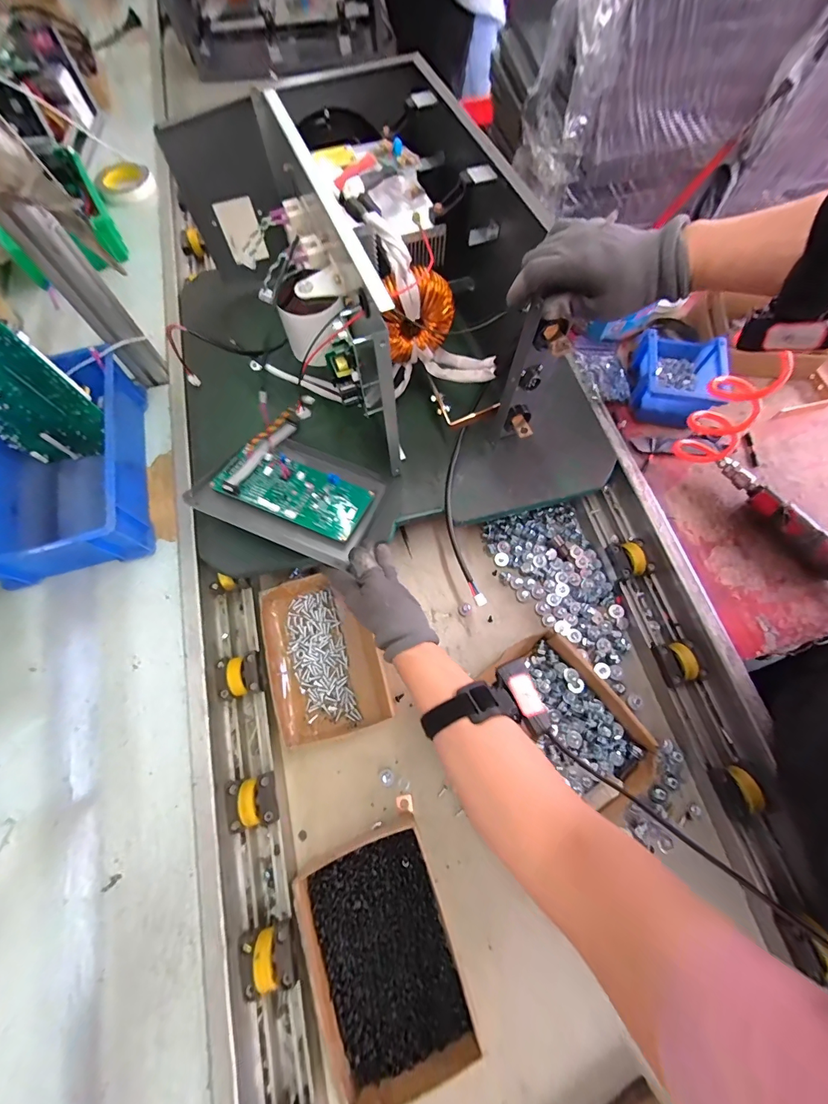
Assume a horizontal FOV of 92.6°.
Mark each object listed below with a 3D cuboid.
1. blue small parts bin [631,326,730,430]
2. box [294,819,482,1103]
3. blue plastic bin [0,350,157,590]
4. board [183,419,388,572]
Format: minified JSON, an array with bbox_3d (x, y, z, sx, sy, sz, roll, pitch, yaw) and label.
[{"bbox_3d":[0.397,-0.266,0.595,0.116,0.067,0.145,9,72,8],"label":"blue small parts bin"},{"bbox_3d":[-0.036,0.442,0.440,0.148,0.042,0.215,-20,71,-2],"label":"box"},{"bbox_3d":[-0.480,-0.115,0.534,0.193,0.092,0.287,-15,71,-3],"label":"blue plastic bin"},{"bbox_3d":[-0.160,-0.087,0.533,0.219,0.042,0.161,22,72,7],"label":"board"}]

